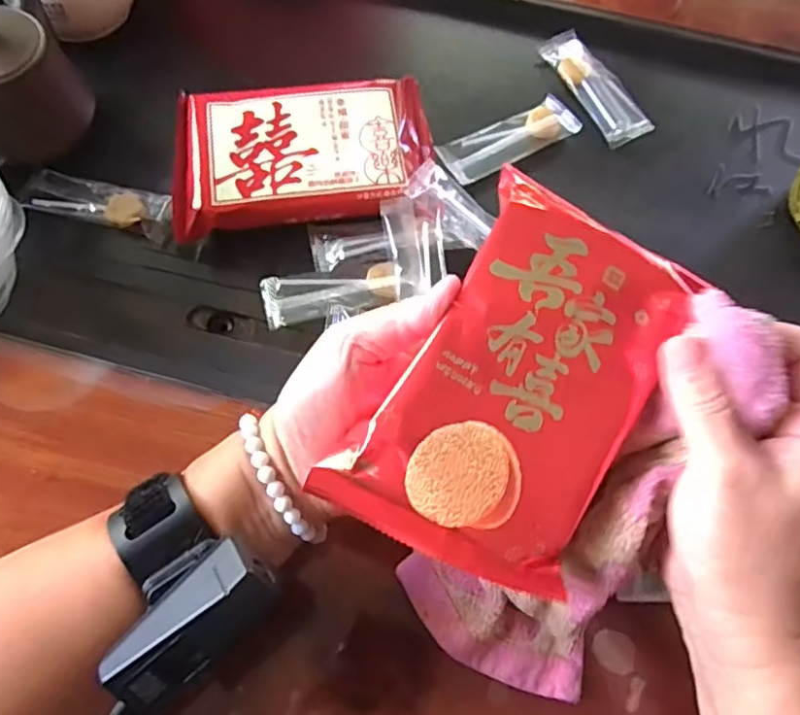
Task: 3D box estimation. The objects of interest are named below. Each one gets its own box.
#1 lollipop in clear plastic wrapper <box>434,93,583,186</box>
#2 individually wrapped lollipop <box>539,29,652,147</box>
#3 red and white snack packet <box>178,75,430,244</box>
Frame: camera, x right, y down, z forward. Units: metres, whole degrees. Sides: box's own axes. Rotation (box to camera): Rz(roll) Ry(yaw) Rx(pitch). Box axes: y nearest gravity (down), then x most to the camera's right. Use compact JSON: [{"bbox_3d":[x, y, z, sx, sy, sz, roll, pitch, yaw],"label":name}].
[{"bbox_3d":[0.078,-0.162,0.452,0.116,0.011,0.043,-33,70,-17],"label":"lollipop in clear plastic wrapper"},{"bbox_3d":[0.152,-0.213,0.484,0.037,0.005,0.113,-23,68,-14],"label":"individually wrapped lollipop"},{"bbox_3d":[-0.066,-0.140,0.424,0.172,0.030,0.105,-5,65,-6],"label":"red and white snack packet"}]

